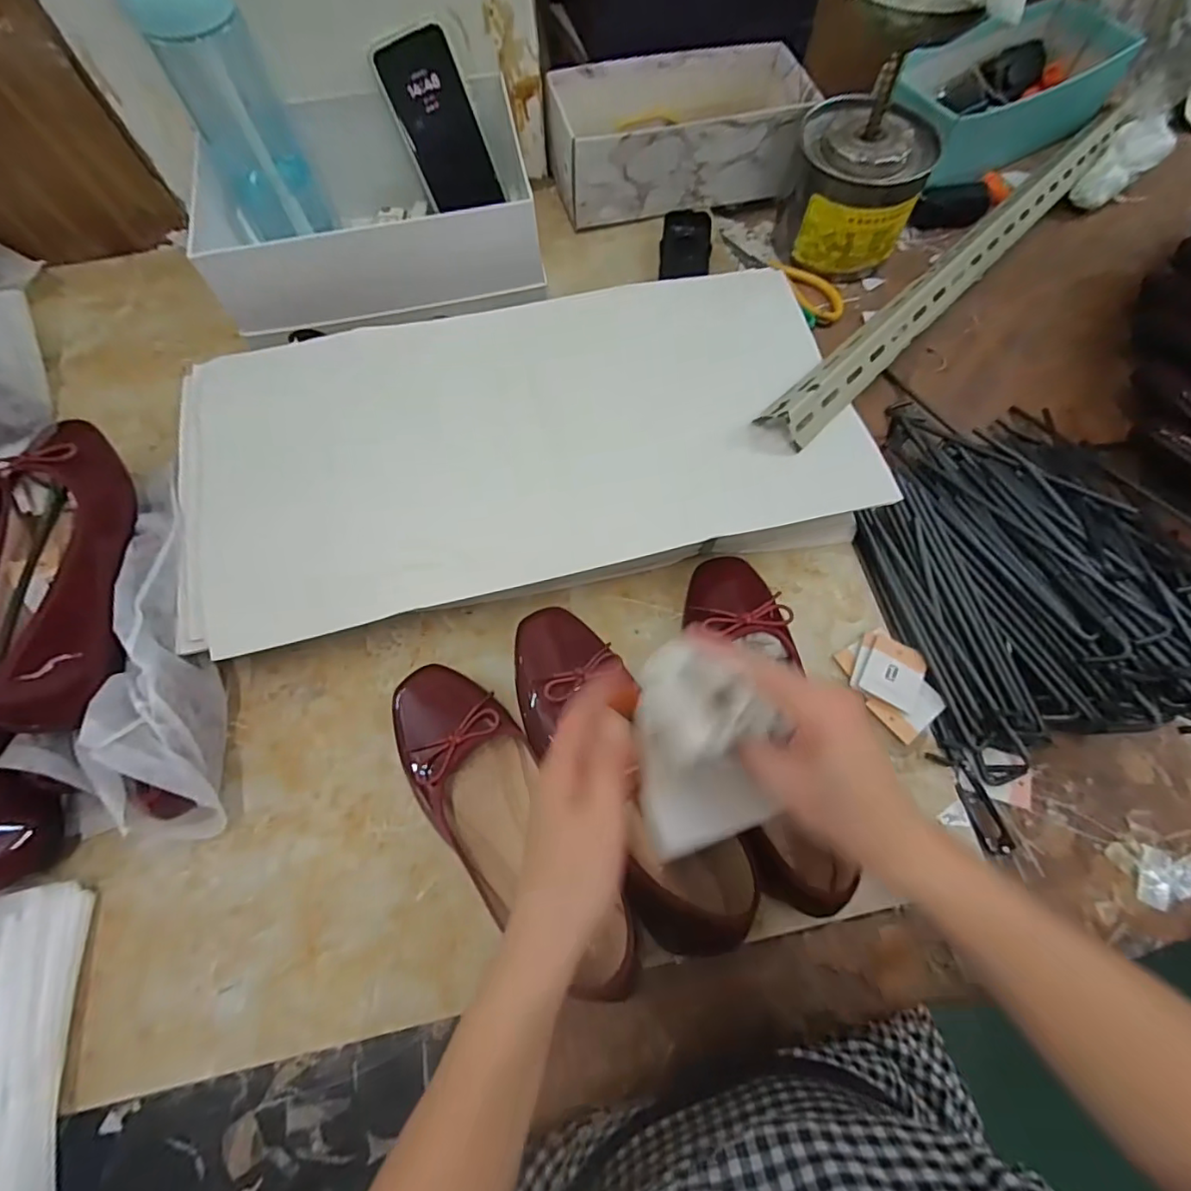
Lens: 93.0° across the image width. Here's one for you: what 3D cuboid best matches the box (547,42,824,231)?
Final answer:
[{"bbox_3d":[0.091,-0.515,0.632,0.276,0.088,0.147,-9,70,-2],"label":"box"}]

